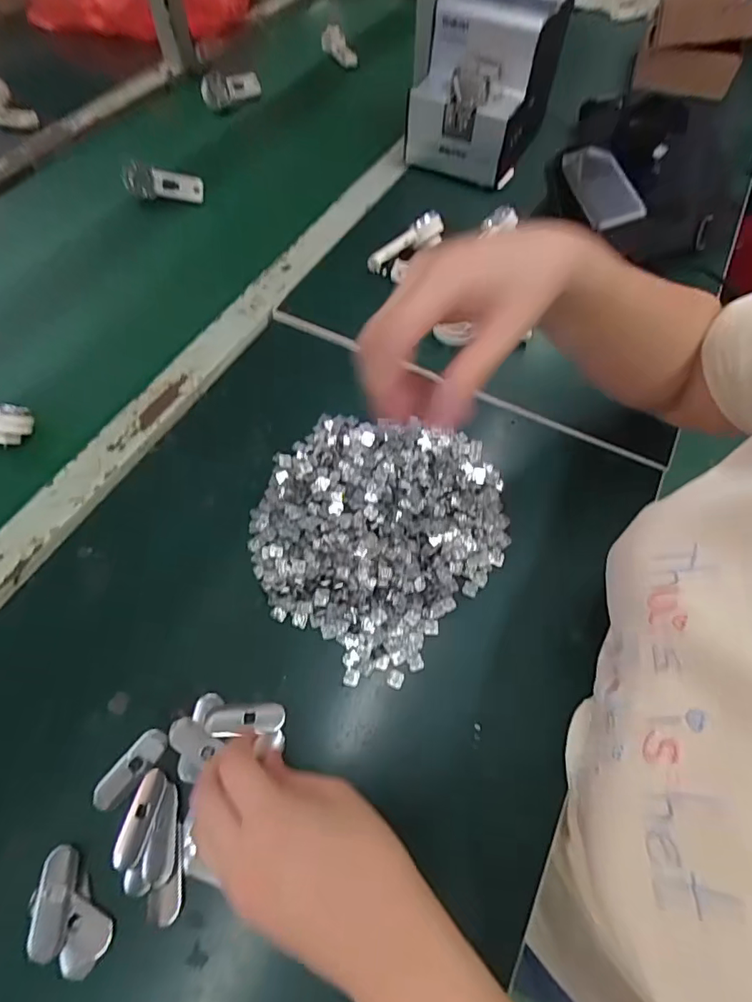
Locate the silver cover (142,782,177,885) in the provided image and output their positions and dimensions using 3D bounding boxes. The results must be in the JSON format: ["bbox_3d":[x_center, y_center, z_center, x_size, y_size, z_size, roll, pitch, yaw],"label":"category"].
[{"bbox_3d":[-0.124,0.193,0.301,0.017,0.004,0.050,0,59,-1],"label":"silver cover"}]

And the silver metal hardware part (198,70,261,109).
[{"bbox_3d":[-0.217,-0.623,0.781,0.090,0.040,0.041,-21,61,-12],"label":"silver metal hardware part"}]

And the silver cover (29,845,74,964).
[{"bbox_3d":[-0.179,0.222,0.286,0.017,0.010,0.050,-9,60,-7],"label":"silver cover"}]

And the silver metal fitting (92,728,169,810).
[{"bbox_3d":[-0.152,0.165,0.319,0.017,0.004,0.050,35,64,18],"label":"silver metal fitting"}]

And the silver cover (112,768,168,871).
[{"bbox_3d":[-0.139,0.187,0.305,0.016,0.004,0.050,12,60,6],"label":"silver cover"}]

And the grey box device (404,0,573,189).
[{"bbox_3d":[0.137,-0.520,0.638,0.152,0.158,0.164,18,61,9],"label":"grey box device"}]

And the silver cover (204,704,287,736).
[{"bbox_3d":[-0.085,0.141,0.336,0.049,0.004,0.018,-3,59,-3],"label":"silver cover"}]

